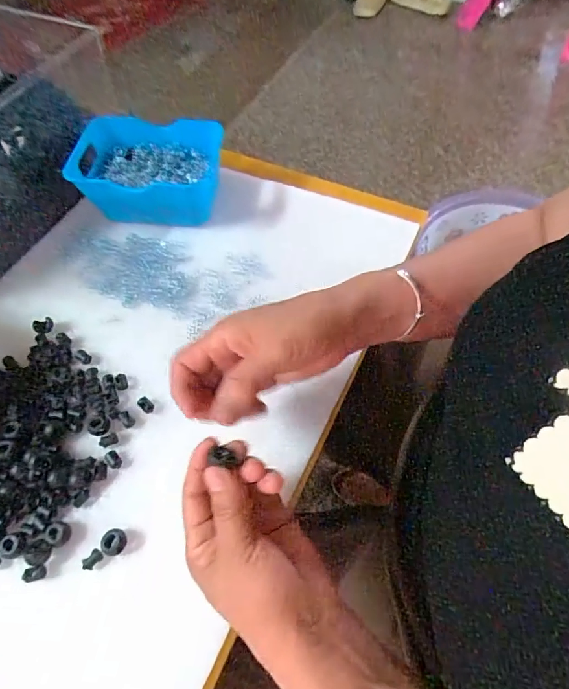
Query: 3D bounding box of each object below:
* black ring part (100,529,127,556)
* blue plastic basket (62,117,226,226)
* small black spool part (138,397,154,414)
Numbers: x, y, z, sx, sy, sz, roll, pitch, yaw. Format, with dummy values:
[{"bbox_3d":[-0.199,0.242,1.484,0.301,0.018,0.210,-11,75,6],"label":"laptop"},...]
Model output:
[{"bbox_3d":[-0.127,0.147,0.319,0.017,0.009,0.017,3,62,3],"label":"black ring part"},{"bbox_3d":[-0.149,-0.191,0.476,0.152,0.061,0.107,5,62,4],"label":"blue plastic basket"},{"bbox_3d":[-0.121,0.052,0.374,0.010,0.008,0.016,-41,68,-19],"label":"small black spool part"}]

